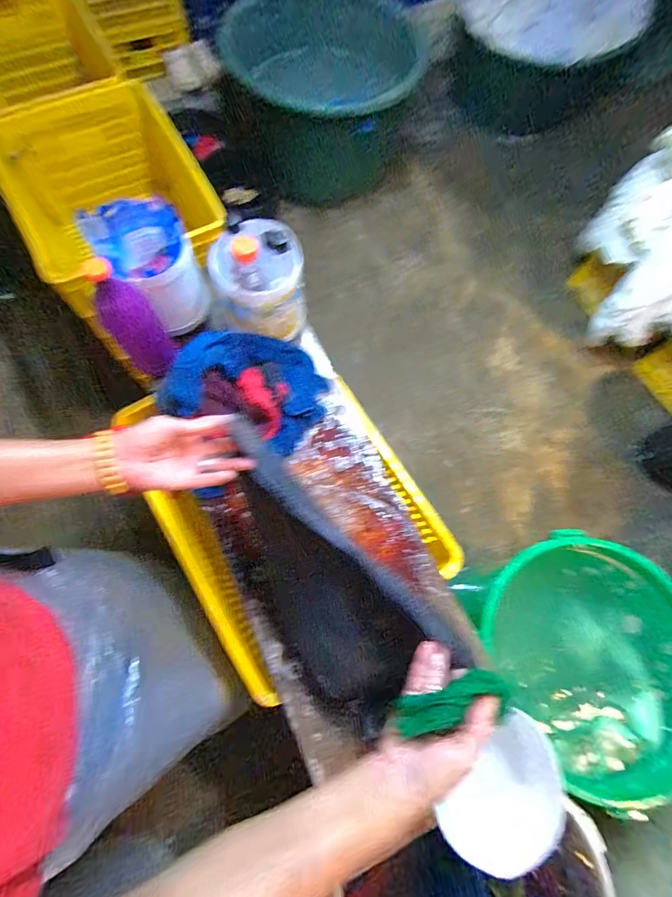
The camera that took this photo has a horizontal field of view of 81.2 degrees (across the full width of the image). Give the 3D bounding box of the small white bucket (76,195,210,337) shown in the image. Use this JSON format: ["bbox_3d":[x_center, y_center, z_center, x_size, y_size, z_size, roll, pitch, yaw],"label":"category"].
[{"bbox_3d":[-0.315,-0.305,0.699,0.135,0.203,0.130,1,72,-2],"label":"small white bucket"}]

